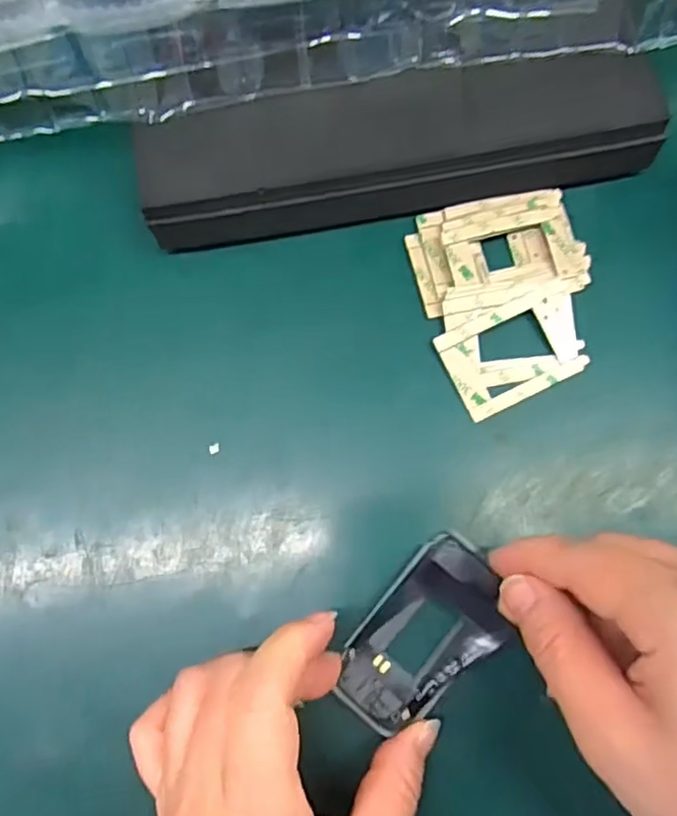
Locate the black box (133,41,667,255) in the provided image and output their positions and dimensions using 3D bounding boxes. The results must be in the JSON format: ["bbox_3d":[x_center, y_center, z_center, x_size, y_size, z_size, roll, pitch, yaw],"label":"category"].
[{"bbox_3d":[0.026,-0.109,0.280,0.211,0.036,0.057,-10,78,-1],"label":"black box"}]

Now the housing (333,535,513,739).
[{"bbox_3d":[0.031,0.086,0.249,0.073,0.014,0.042,-42,80,-8],"label":"housing"}]

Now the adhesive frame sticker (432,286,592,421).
[{"bbox_3d":[0.073,-0.023,0.276,0.055,0.004,0.039,-25,85,-2],"label":"adhesive frame sticker"}]

